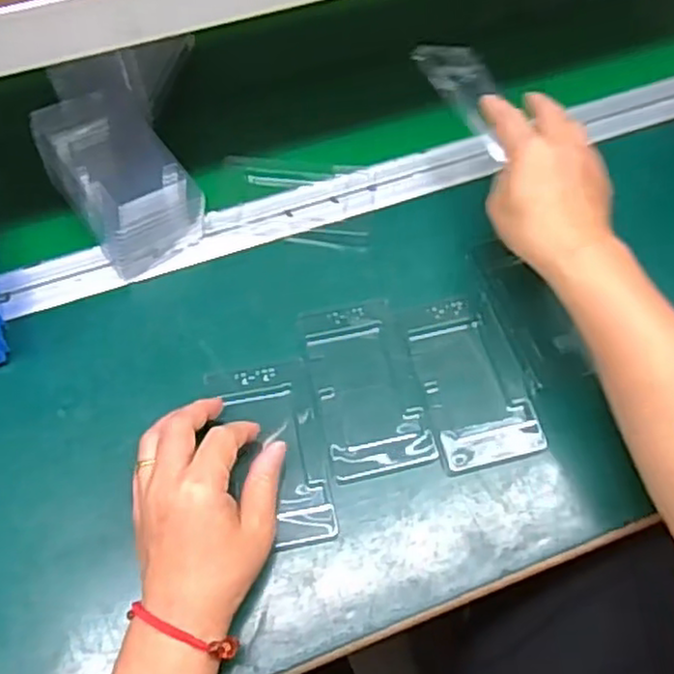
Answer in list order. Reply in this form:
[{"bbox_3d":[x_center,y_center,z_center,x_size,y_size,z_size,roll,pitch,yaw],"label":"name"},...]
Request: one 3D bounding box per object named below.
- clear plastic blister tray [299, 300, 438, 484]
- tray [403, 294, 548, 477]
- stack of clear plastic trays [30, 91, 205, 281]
[{"bbox_3d":[0.020,0.034,0.499,0.071,0.013,0.125,-12,64,-8],"label":"clear plastic blister tray"},{"bbox_3d":[0.097,0.030,0.506,0.073,0.009,0.128,-11,64,-8],"label":"tray"},{"bbox_3d":[-0.169,-0.125,0.547,0.083,0.071,0.127,-31,68,-16],"label":"stack of clear plastic trays"}]

